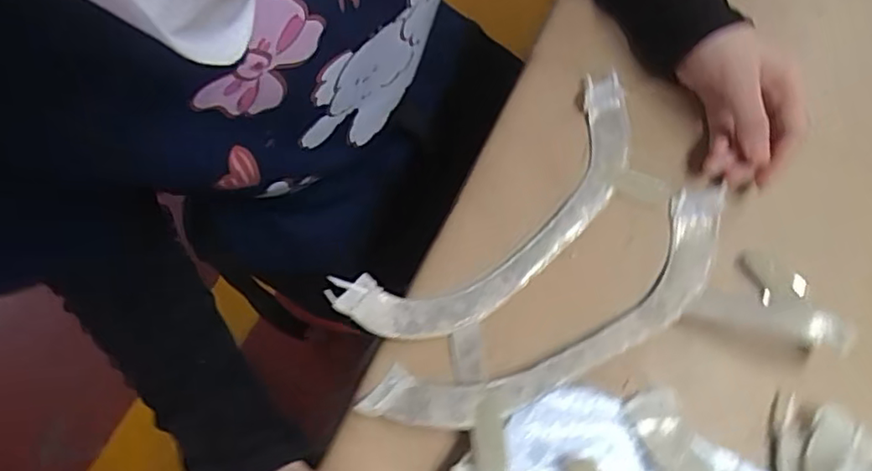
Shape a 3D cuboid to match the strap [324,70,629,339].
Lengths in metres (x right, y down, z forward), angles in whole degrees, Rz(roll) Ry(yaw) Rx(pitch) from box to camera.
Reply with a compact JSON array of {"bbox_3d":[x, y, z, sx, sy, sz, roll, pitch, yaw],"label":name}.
[{"bbox_3d":[0.050,-0.012,0.407,0.247,0.013,0.077,-40,73,-13],"label":"strap"}]

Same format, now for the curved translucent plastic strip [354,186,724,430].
[{"bbox_3d":[0.082,0.053,0.376,0.259,0.024,0.065,-29,71,-12],"label":"curved translucent plastic strip"}]

